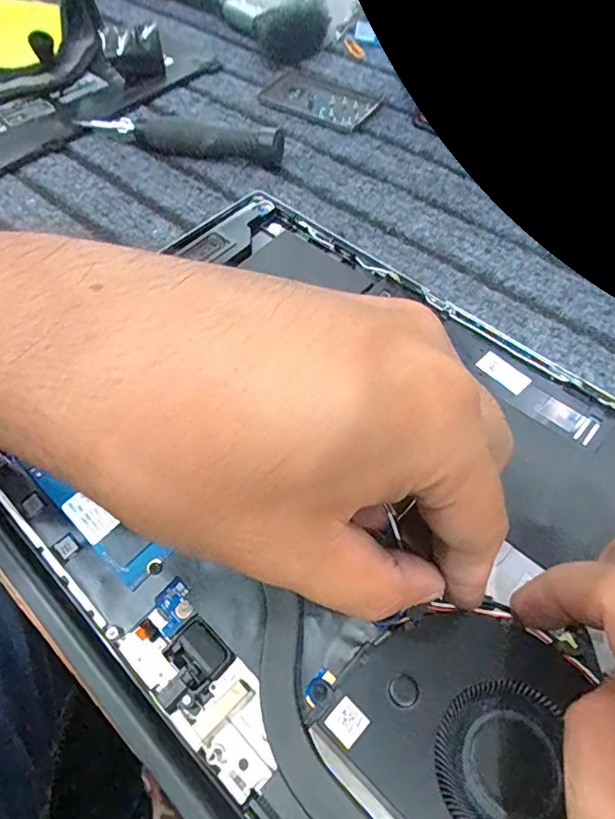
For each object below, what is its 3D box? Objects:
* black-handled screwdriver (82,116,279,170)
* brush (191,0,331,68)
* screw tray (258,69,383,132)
[{"bbox_3d":[-0.084,-0.175,0.324,0.138,0.023,0.017,13,60,11],"label":"black-handled screwdriver"},{"bbox_3d":[-0.064,-0.345,0.420,0.050,0.032,0.202,-36,63,-18],"label":"brush"},{"bbox_3d":[0.009,-0.222,0.359,0.083,0.004,0.046,29,64,20],"label":"screw tray"}]

